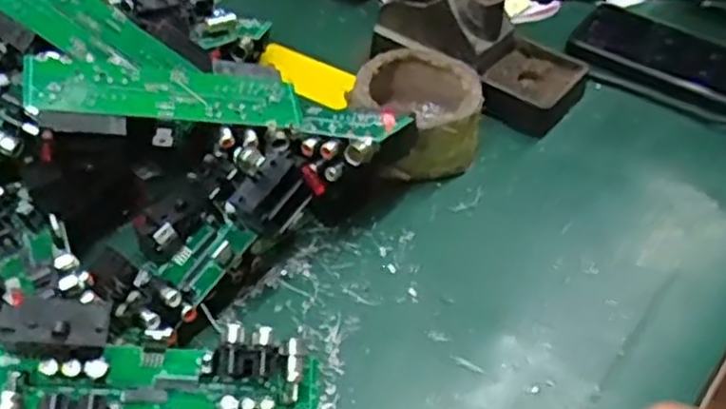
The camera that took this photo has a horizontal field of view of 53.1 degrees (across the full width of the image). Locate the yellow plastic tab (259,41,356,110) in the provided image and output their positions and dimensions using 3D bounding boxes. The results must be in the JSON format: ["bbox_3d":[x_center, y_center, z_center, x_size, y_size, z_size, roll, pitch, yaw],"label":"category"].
[{"bbox_3d":[-0.044,-0.099,0.560,0.074,0.030,0.008,24,17,6],"label":"yellow plastic tab"}]

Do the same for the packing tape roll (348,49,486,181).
[{"bbox_3d":[0.035,-0.061,0.484,0.086,0.048,0.093,-6,47,-10],"label":"packing tape roll"}]

